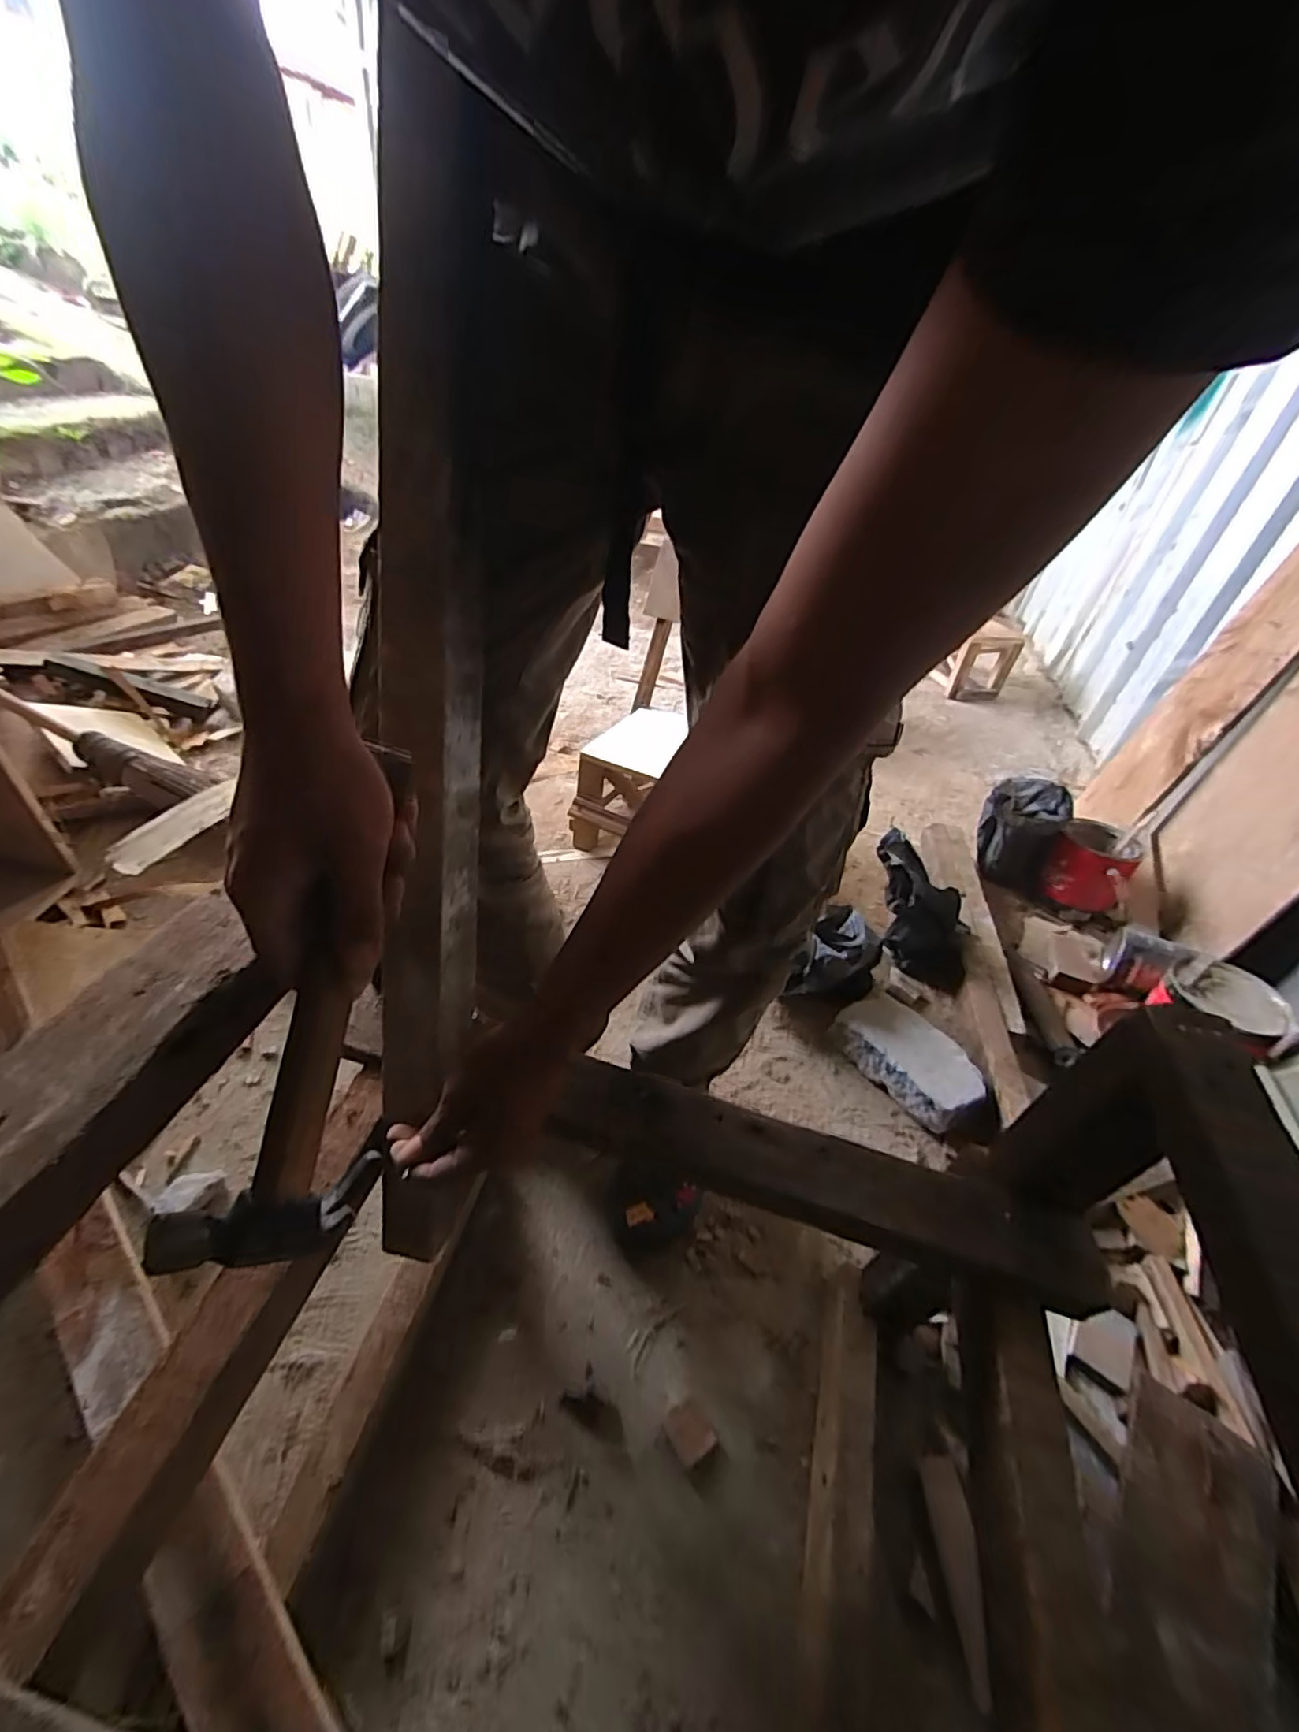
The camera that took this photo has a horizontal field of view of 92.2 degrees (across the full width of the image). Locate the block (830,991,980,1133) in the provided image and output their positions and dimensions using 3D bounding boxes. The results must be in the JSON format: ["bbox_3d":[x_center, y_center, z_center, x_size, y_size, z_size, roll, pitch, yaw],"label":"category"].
[{"bbox_3d":[0.392,0.284,0.934,0.109,0.076,0.197,-21,48,-30],"label":"block"}]

